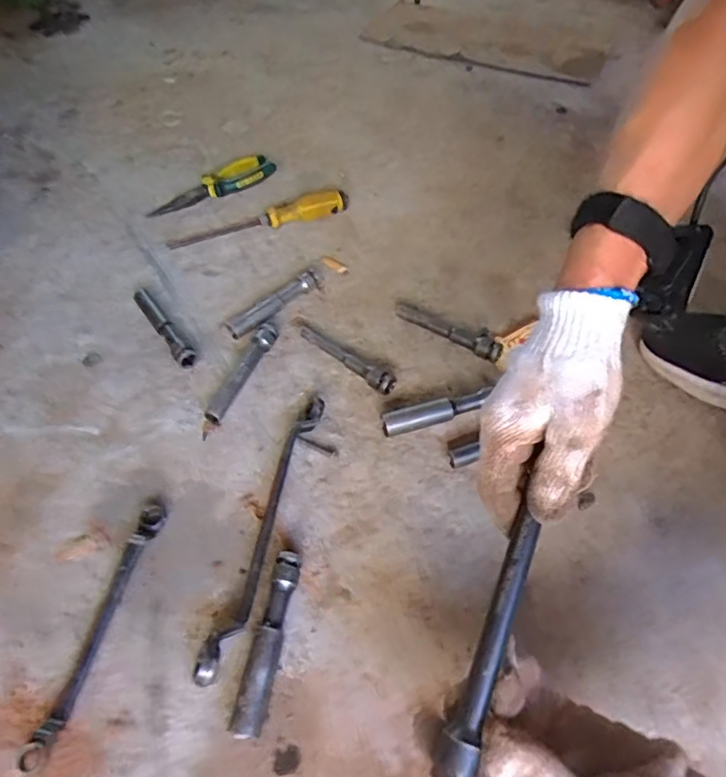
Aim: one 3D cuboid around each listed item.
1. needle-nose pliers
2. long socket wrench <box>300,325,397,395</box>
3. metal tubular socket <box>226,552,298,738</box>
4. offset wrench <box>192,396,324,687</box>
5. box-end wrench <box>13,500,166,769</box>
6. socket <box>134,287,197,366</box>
[{"bbox_3d":[-0.213,-0.287,0.799,0.189,0.028,0.044,-32,59,-23],"label":"needle-nose pliers"},{"bbox_3d":[-0.019,-0.037,0.610,0.130,0.024,0.025,35,59,23],"label":"long socket wrench"},{"bbox_3d":[-0.071,0.190,0.428,0.023,0.025,0.129,9,52,6],"label":"metal tubular socket"},{"bbox_3d":[-0.079,0.113,0.485,0.027,0.026,0.266,15,53,11],"label":"offset wrench"},{"bbox_3d":[-0.204,0.179,0.436,0.021,0.016,0.196,12,53,8],"label":"box-end wrench"},{"bbox_3d":[-0.222,-0.070,0.629,0.022,0.022,0.130,-29,58,-21],"label":"socket"}]

